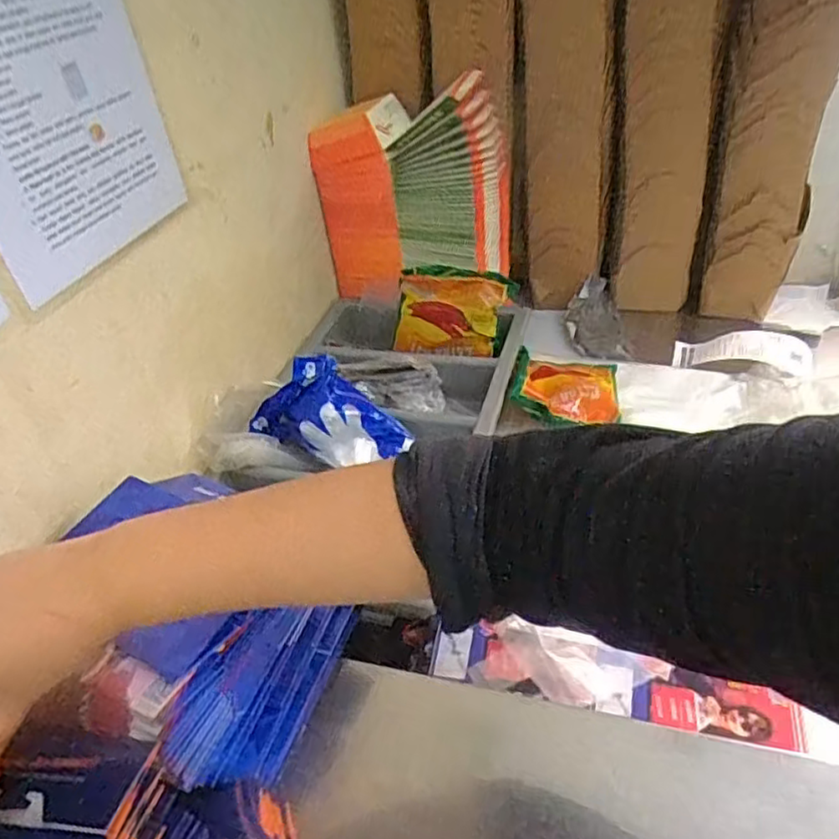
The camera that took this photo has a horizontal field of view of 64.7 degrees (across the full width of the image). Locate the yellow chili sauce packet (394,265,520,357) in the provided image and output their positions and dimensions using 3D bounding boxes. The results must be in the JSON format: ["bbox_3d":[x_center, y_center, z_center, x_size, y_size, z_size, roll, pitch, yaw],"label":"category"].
[{"bbox_3d":[0.039,-0.131,0.825,0.155,0.108,0.032,7,32,19],"label":"yellow chili sauce packet"}]

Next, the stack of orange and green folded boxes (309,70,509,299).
[{"bbox_3d":[-0.009,-0.295,0.864,0.216,0.241,0.134,20,45,31],"label":"stack of orange and green folded boxes"}]

